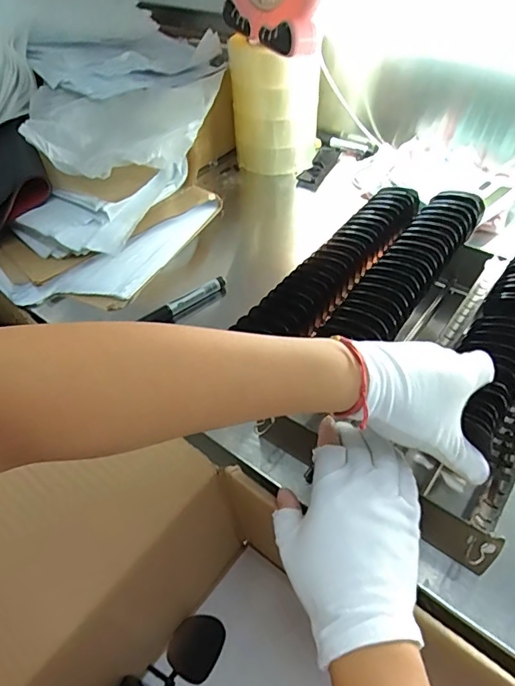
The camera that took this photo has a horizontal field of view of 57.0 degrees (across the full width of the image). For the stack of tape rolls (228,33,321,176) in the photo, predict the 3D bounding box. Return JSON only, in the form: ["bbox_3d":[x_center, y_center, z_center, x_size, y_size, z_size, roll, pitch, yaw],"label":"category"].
[{"bbox_3d":[0.029,-0.373,0.772,0.142,0.181,0.117,-1,47,3],"label":"stack of tape rolls"}]

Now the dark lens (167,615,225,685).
[{"bbox_3d":[-0.057,0.282,0.442,0.048,0.009,0.053,22,52,22],"label":"dark lens"}]

